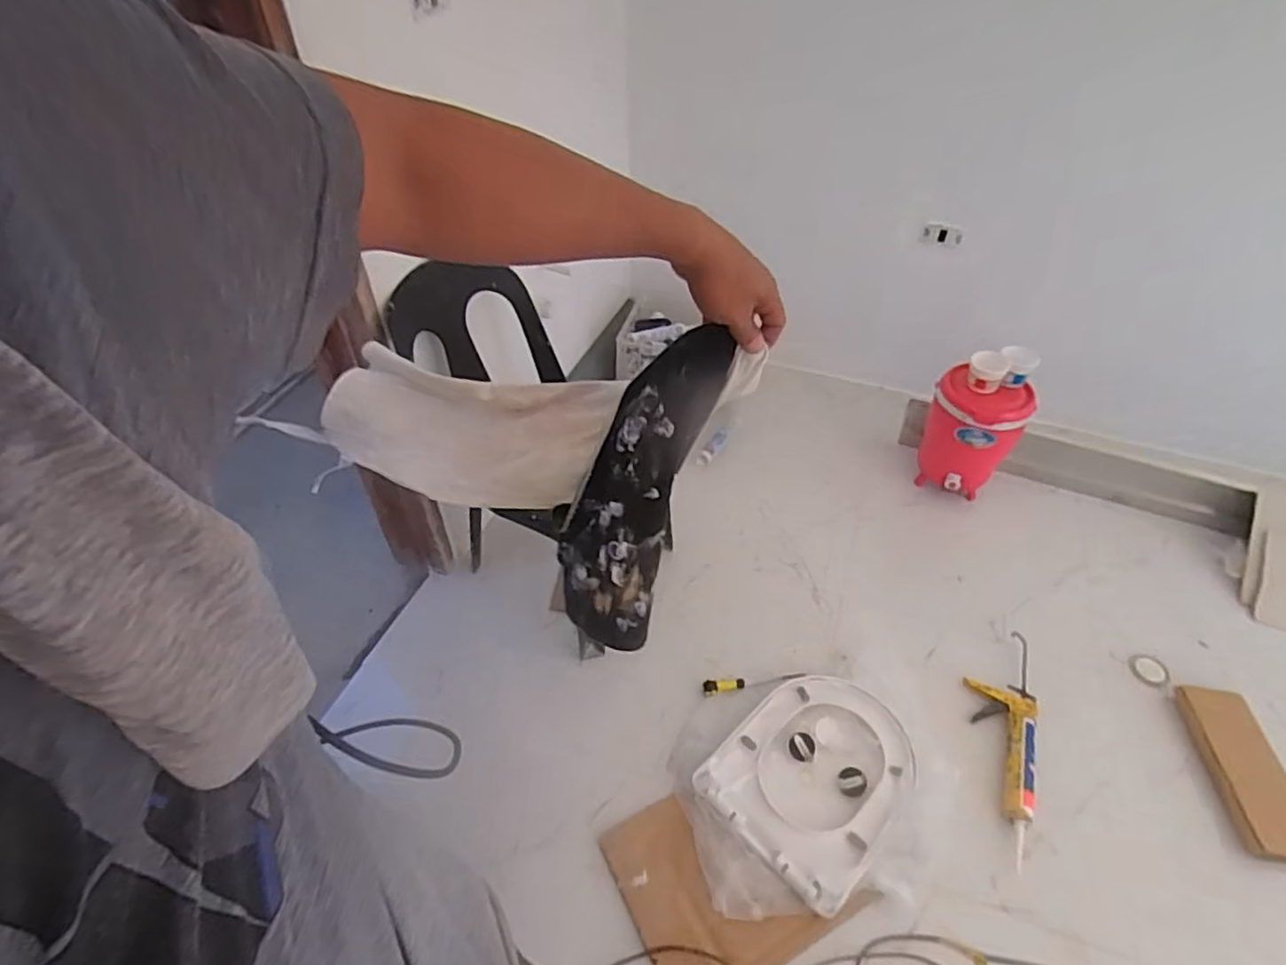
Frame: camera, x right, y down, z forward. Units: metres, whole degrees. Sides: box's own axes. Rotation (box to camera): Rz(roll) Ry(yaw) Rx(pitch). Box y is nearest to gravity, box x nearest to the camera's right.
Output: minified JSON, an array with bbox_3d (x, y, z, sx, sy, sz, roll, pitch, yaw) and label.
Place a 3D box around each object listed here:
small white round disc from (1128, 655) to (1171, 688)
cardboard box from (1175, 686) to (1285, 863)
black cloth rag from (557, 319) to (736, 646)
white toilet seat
[{"bbox_3d":[1.173,0.436,1.528,0.083,0.009,0.074,18,49,13],"label":"small white round disc"},{"bbox_3d":[1.259,0.595,1.370,0.141,0.032,0.356,6,47,2],"label":"cardboard box"},{"bbox_3d":[-0.006,0.000,0.684,0.144,0.330,0.069,27,17,20],"label":"black cloth rag"},{"bbox_3d":[0.344,0.574,1.327,0.332,0.048,0.431,36,55,27],"label":"white toilet seat"}]

